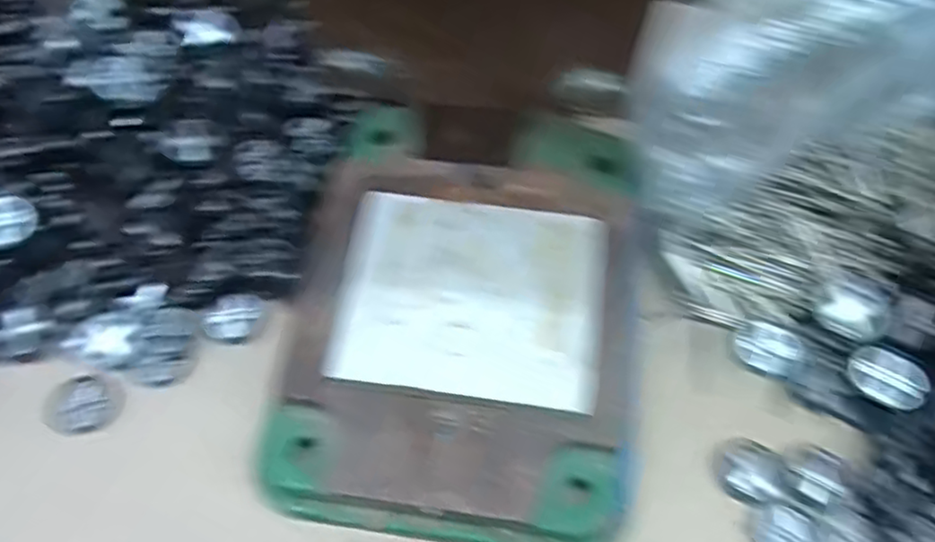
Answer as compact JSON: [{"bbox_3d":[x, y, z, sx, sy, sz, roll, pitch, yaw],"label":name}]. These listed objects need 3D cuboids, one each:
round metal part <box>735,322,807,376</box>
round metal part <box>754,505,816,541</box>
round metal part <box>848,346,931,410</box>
[{"bbox_3d":[0.150,0.038,0.339,0.031,0.005,0.022,21,66,11],"label":"round metal part"},{"bbox_3d":[0.141,0.117,0.303,0.024,0.004,0.024,0,64,1],"label":"round metal part"},{"bbox_3d":[0.197,0.051,0.322,0.033,0.015,0.023,36,70,17],"label":"round metal part"}]

